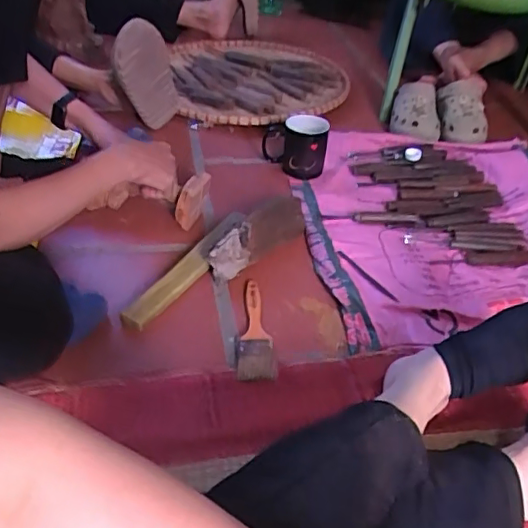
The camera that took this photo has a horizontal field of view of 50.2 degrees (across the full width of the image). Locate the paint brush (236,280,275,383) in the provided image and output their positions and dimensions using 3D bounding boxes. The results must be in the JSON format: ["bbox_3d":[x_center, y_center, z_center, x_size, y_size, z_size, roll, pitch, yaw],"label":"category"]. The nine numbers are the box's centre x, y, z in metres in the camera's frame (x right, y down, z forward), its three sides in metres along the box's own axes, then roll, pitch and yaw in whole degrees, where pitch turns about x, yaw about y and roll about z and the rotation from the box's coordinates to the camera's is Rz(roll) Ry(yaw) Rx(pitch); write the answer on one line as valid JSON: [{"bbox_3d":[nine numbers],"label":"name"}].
[{"bbox_3d":[-0.015,0.084,0.733,0.046,0.019,0.162,-2,38,-4],"label":"paint brush"}]

